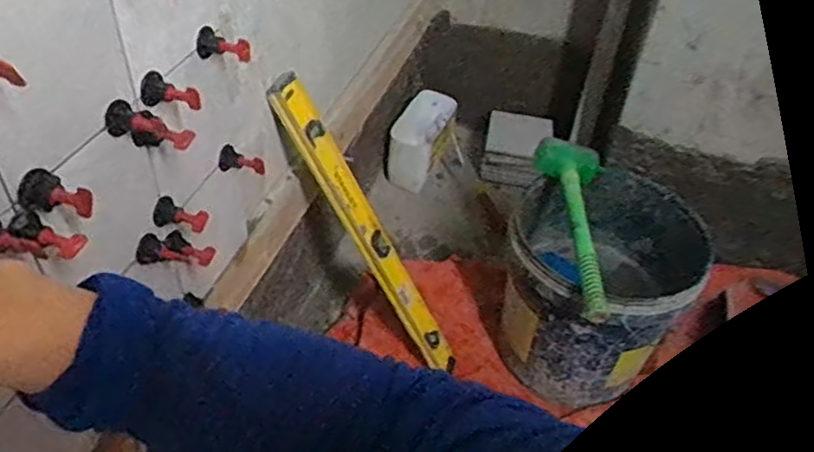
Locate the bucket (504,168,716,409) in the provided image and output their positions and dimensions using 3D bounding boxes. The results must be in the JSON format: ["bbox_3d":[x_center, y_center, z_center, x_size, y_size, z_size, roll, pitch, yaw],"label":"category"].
[{"bbox_3d":[0.327,0.101,1.178,0.306,0.295,0.359,25,46,20],"label":"bucket"}]

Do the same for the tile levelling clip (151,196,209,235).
[{"bbox_3d":[-0.226,-0.012,0.678,0.051,0.026,0.027,11,43,6],"label":"tile levelling clip"}]

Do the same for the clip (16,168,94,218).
[{"bbox_3d":[-0.258,-0.019,0.499,0.049,0.030,0.031,25,46,20],"label":"clip"}]

